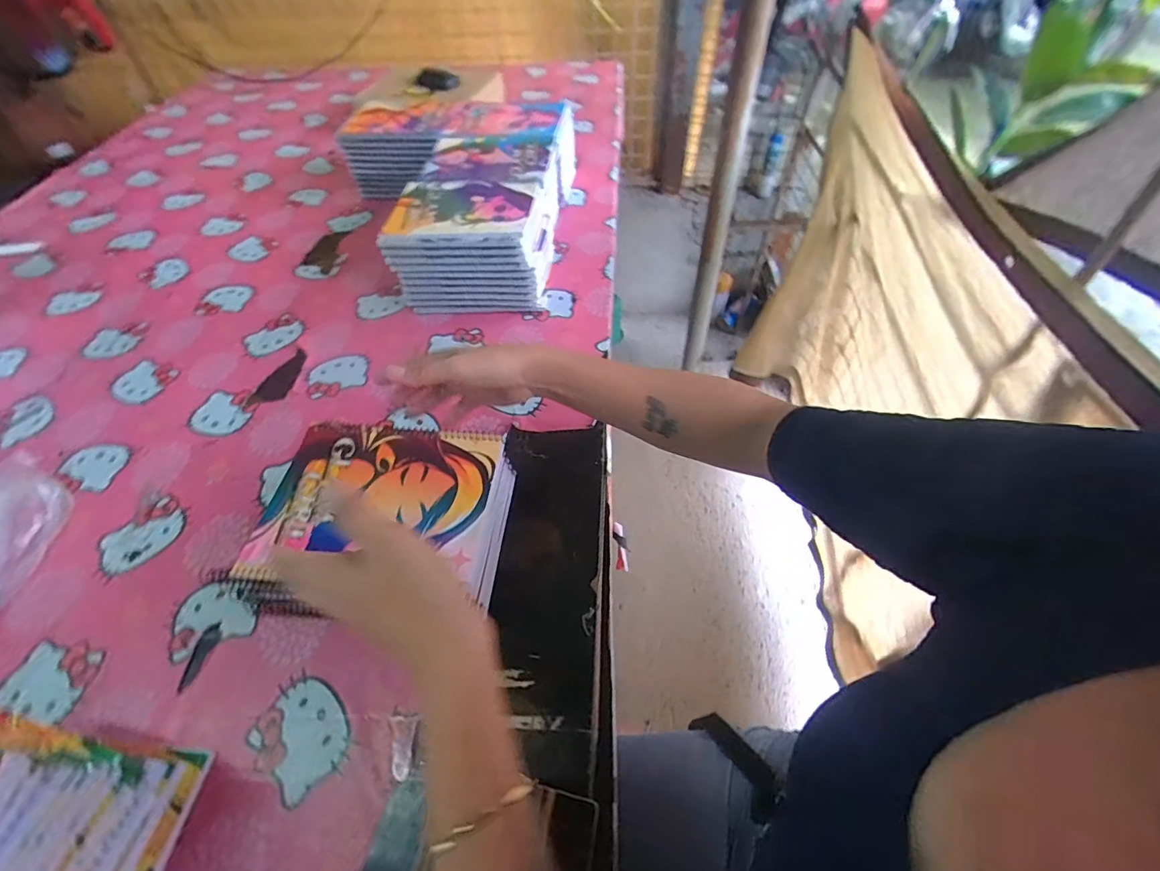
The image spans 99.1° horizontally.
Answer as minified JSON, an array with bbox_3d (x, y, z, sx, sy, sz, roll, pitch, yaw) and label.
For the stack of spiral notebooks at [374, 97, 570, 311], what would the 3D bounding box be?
[{"bbox_3d":[-0.140,-0.390,0.813,0.219,0.124,0.459,1,52,3],"label":"stack of spiral notebooks"}]

